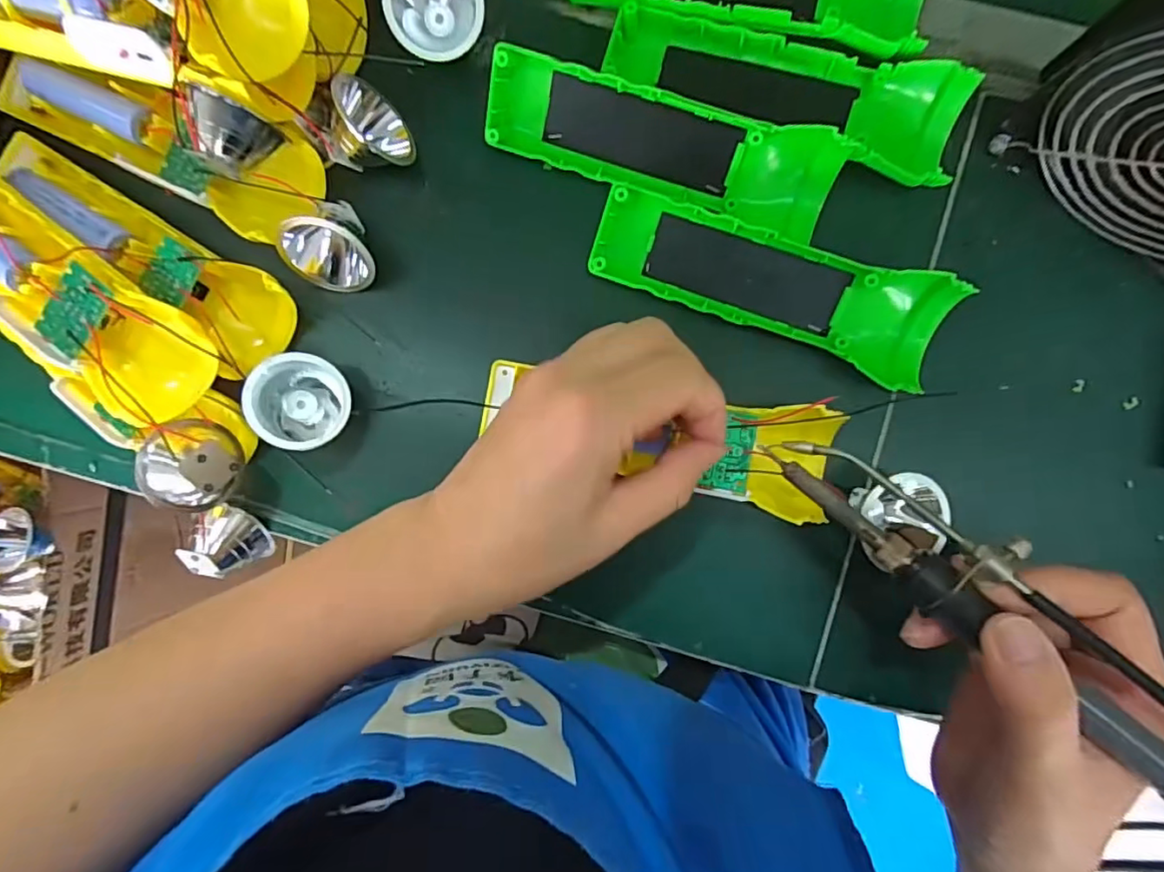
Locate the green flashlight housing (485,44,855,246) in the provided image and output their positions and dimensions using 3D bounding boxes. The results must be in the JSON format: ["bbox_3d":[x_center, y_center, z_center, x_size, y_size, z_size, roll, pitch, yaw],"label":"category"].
[{"bbox_3d":[0.036,-0.132,0.262,0.161,0.033,0.043,16,96,2],"label":"green flashlight housing"}]

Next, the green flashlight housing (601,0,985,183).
[{"bbox_3d":[0.093,-0.155,0.250,0.167,0.032,0.049,17,90,2],"label":"green flashlight housing"}]

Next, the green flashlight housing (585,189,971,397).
[{"bbox_3d":[0.085,-0.070,0.261,0.160,0.028,0.045,22,96,1],"label":"green flashlight housing"}]

